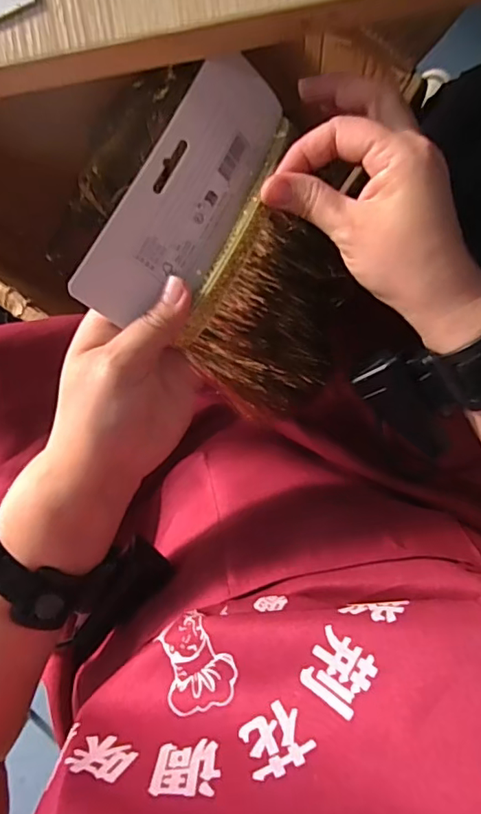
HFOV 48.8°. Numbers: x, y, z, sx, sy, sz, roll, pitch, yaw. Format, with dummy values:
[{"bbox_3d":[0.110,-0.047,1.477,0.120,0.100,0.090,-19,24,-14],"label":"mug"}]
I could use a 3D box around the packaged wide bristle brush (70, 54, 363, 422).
[{"bbox_3d":[0.017,-0.085,0.309,0.173,0.031,0.155,34,76,-35],"label":"packaged wide bristle brush"}]

